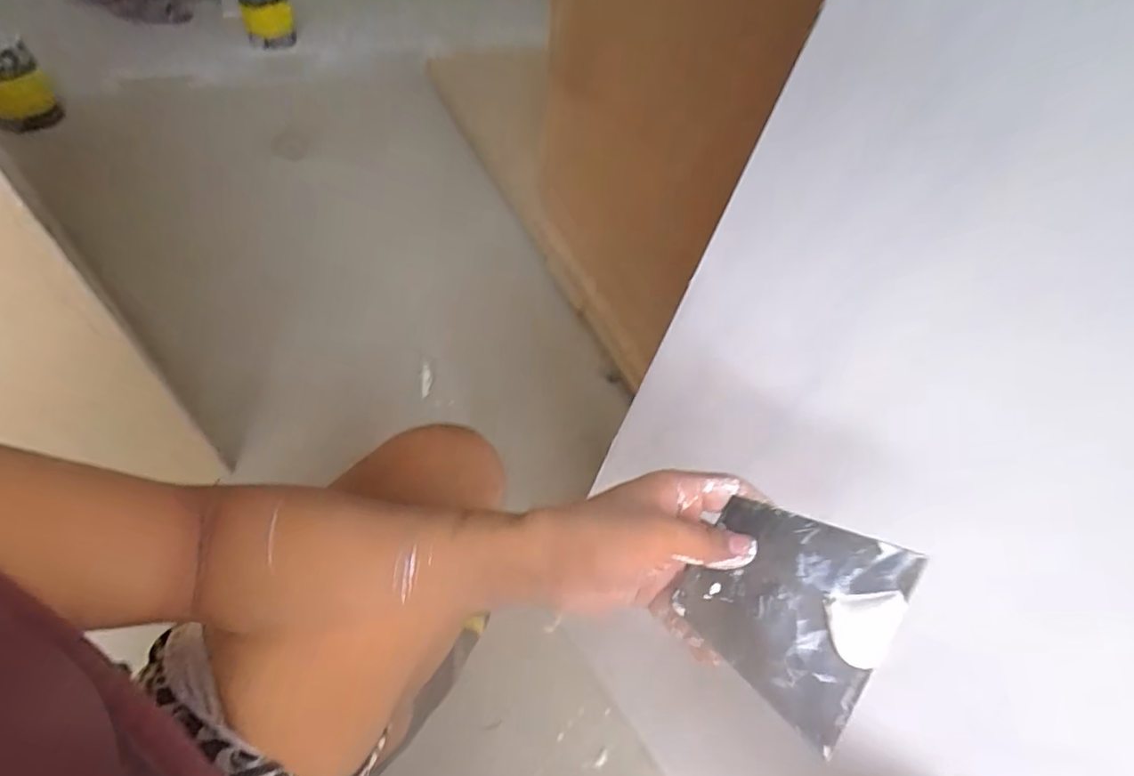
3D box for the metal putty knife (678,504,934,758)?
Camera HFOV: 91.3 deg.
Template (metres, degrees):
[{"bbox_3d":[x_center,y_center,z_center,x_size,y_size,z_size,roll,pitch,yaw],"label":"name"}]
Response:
[{"bbox_3d":[0.117,0.113,0.297,0.096,0.005,0.099,27,77,35],"label":"metal putty knife"}]

